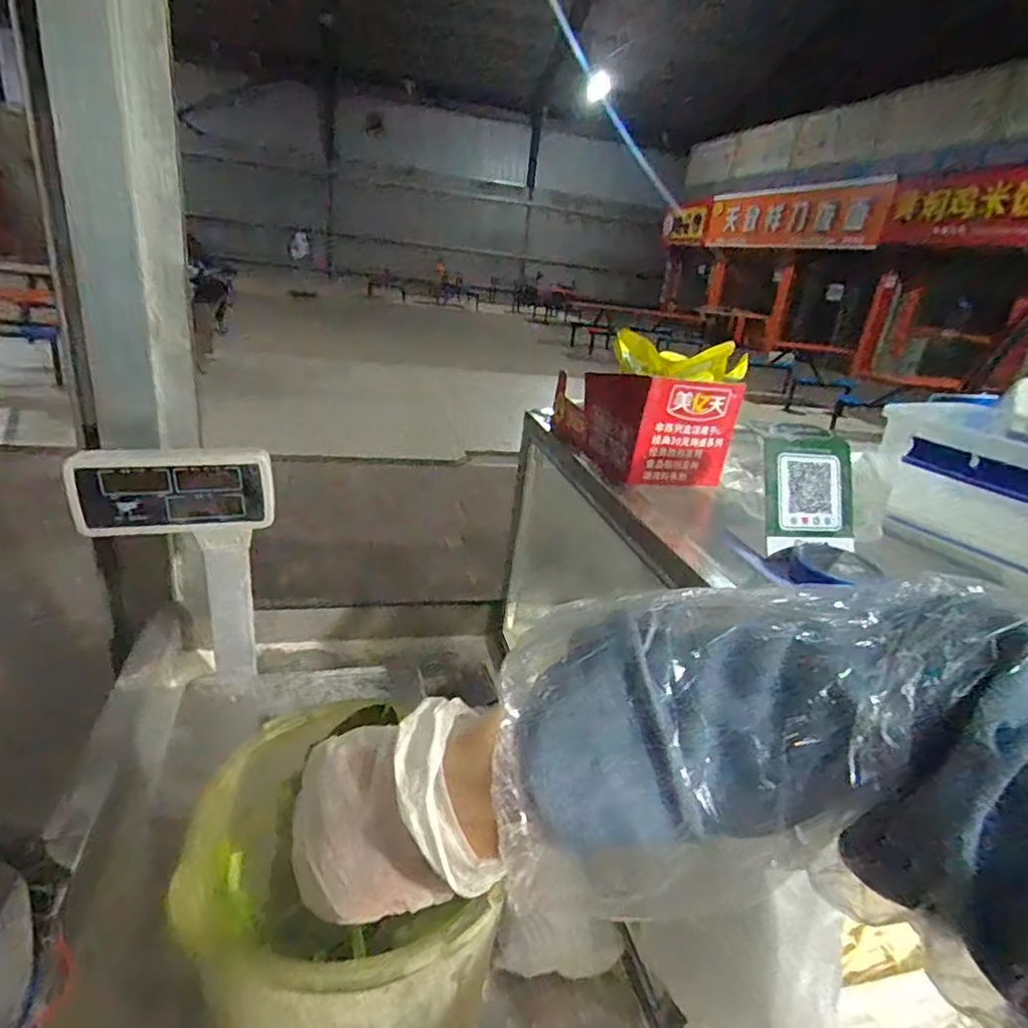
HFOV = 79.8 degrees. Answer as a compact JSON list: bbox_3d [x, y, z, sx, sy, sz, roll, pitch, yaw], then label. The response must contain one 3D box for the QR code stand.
[{"bbox_3d":[0.289,-0.020,0.602,0.092,0.110,0.022,0,-8,-5],"label":"QR code stand"}]

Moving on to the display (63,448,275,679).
[{"bbox_3d":[-0.431,0.067,0.799,0.219,0.309,0.040,2,23,-15],"label":"display"}]

